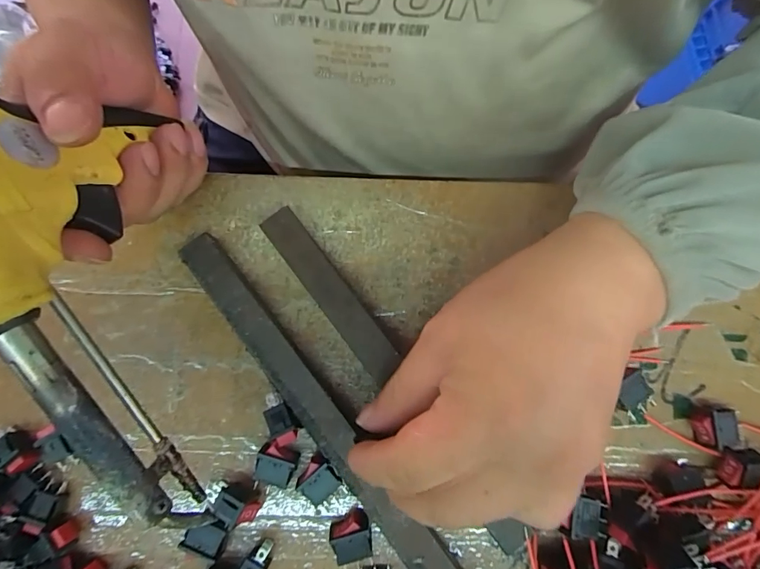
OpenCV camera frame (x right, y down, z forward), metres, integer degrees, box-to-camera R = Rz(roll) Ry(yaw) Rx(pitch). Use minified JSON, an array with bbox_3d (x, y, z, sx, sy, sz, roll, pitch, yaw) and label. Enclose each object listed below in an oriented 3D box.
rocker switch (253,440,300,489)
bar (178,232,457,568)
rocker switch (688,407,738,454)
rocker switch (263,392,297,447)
[{"bbox_3d":[-0.055,0.096,0.230,0.021,0.013,0.021,18,82,1],"label":"rocker switch"},{"bbox_3d":[-0.032,0.069,0.229,0.022,0.018,0.232,-37,85,-6],"label":"bar"},{"bbox_3d":[0.183,0.079,0.236,0.019,0.014,0.022,1,82,-2],"label":"rocker switch"},{"bbox_3d":[-0.054,0.072,0.231,0.014,0.021,0.026,-28,84,-5],"label":"rocker switch"}]

